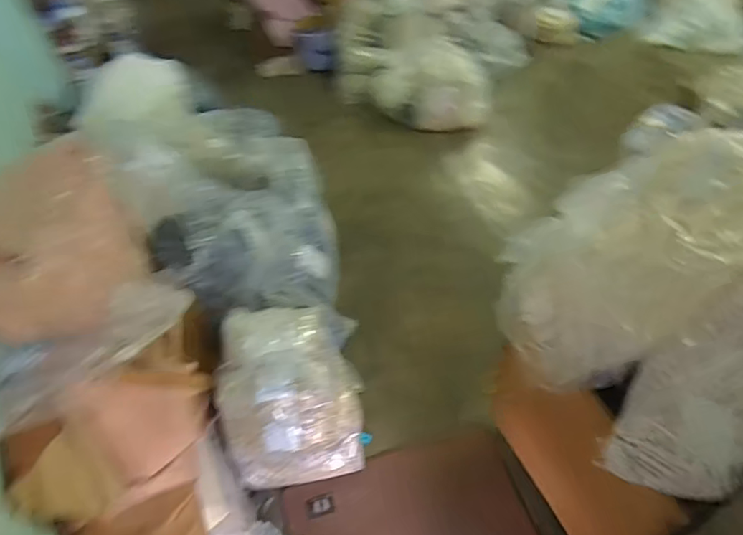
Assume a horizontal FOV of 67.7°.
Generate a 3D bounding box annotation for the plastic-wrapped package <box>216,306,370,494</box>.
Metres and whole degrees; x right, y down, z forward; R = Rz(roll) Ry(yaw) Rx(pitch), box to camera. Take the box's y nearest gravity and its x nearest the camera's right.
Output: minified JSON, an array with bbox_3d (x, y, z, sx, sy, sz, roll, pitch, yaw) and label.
[{"bbox_3d":[-0.186,0.312,1.299,0.309,0.361,0.268,-11,50,-4],"label":"plastic-wrapped package"}]

